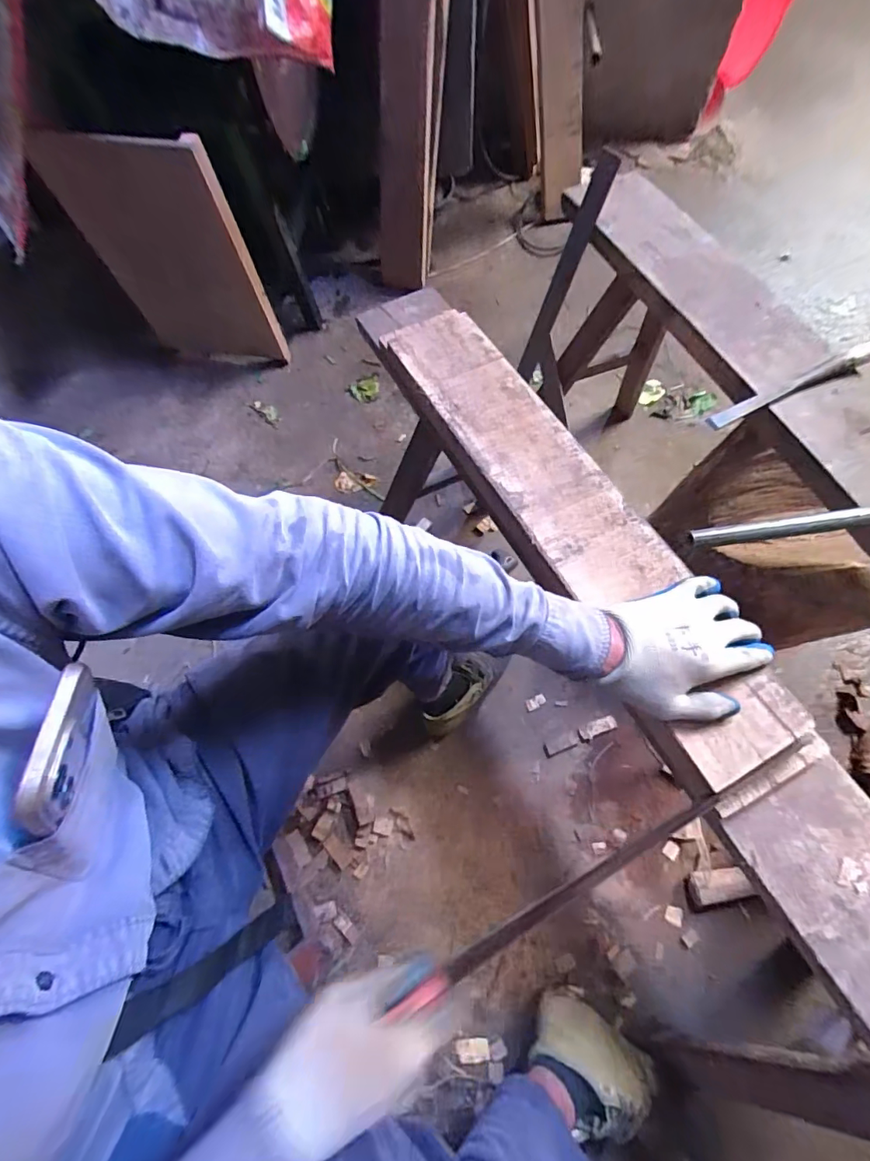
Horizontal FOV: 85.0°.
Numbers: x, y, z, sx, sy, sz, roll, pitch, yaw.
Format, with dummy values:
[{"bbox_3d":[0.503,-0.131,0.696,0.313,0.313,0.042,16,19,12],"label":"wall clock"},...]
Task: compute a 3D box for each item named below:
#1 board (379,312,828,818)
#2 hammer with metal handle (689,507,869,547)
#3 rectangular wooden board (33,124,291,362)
[{"bbox_3d":[0.139,-0.087,0.532,0.122,0.024,0.652,-27,67,-11],"label":"board"},{"bbox_3d":[0.487,-0.079,0.509,0.414,0.064,0.022,-7,65,-2],"label":"hammer with metal handle"},{"bbox_3d":[-0.574,-0.701,1.090,0.391,0.505,0.027,10,72,9],"label":"rectangular wooden board"}]

